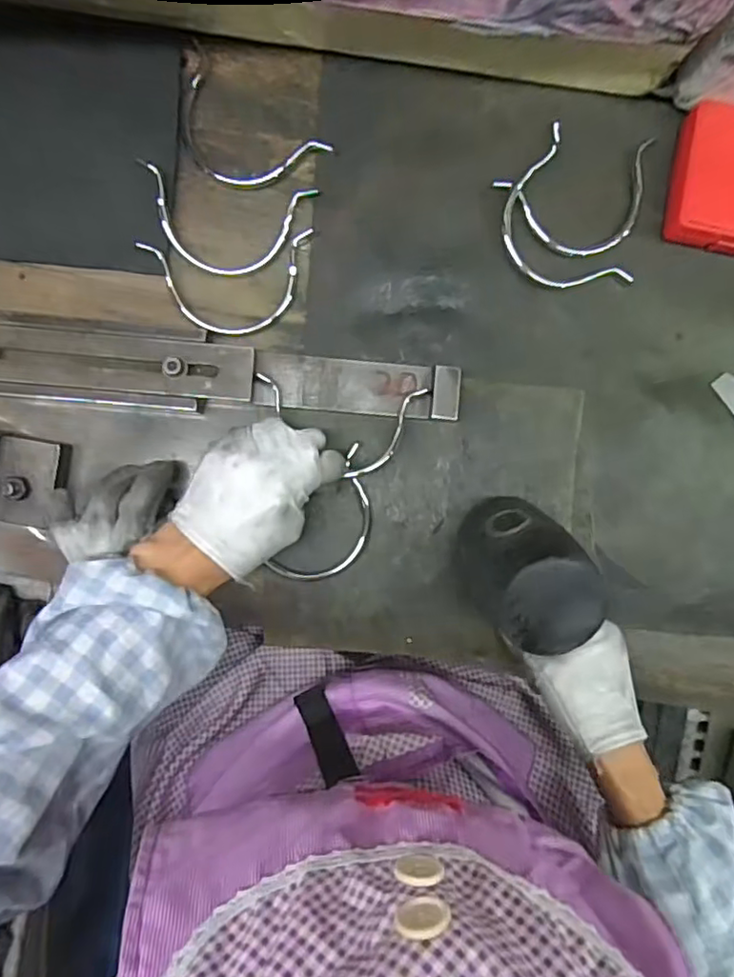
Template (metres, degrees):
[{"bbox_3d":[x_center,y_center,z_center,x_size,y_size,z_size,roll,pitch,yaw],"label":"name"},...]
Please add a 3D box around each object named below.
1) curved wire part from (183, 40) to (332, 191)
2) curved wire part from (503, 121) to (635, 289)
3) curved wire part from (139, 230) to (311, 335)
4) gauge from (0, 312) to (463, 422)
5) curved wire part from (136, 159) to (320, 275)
[{"bbox_3d":[-0.094,-0.255,0.437,0.121,0.013,0.067,37,95,-3],"label":"curved wire part"},{"bbox_3d":[0.139,-0.190,0.447,0.069,0.024,0.120,-34,94,-2],"label":"curved wire part"},{"bbox_3d":[-0.098,-0.150,0.448,0.124,0.013,0.069,-8,93,-3],"label":"curved wire part"},{"bbox_3d":[-0.108,-0.082,0.440,0.346,0.027,0.056,5,92,-4],"label":"gauge"},{"bbox_3d":[-0.103,-0.194,0.444,0.124,0.021,0.068,9,92,-4],"label":"curved wire part"}]

